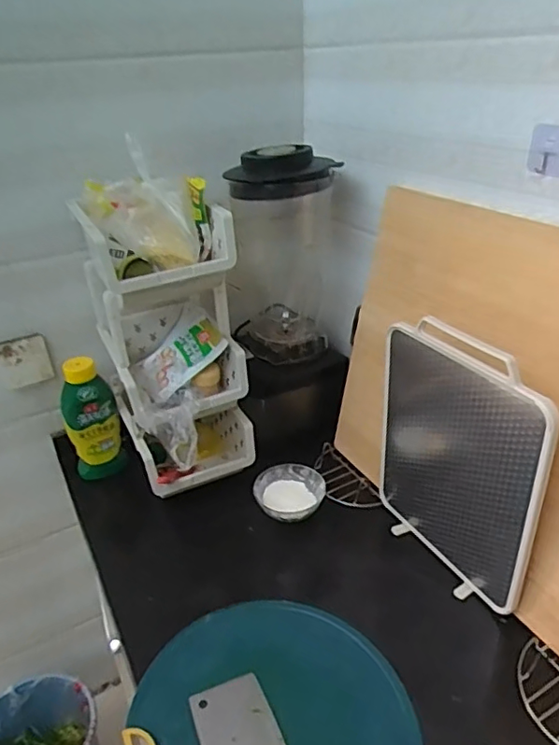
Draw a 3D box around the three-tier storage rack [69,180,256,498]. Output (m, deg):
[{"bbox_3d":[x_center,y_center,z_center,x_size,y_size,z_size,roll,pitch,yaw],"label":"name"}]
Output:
[{"bbox_3d":[-0.190,-0.048,0.993,0.203,0.517,0.319,-16,32,-22],"label":"three-tier storage rack"}]

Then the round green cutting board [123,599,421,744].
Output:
[{"bbox_3d":[-0.008,0.418,0.666,0.308,0.031,0.349,-16,32,-22],"label":"round green cutting board"}]

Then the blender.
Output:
[{"bbox_3d":[0.016,-0.131,1.098,0.209,0.533,0.249,-8,30,-8],"label":"blender"}]

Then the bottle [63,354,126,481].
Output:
[{"bbox_3d":[-0.354,0.093,1.071,0.091,0.246,0.059,-3,30,0],"label":"bottle"}]

